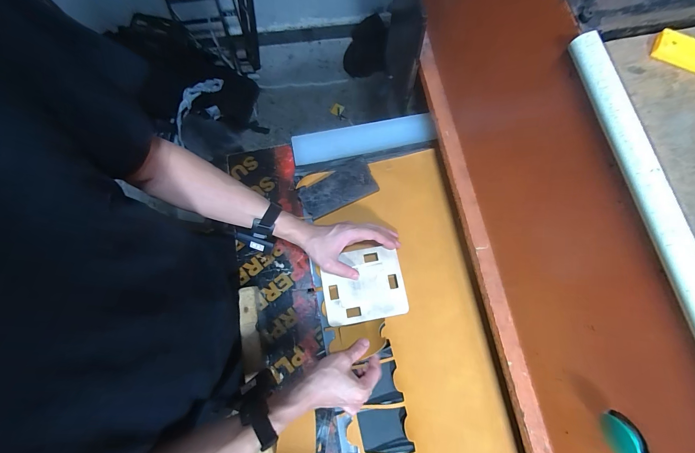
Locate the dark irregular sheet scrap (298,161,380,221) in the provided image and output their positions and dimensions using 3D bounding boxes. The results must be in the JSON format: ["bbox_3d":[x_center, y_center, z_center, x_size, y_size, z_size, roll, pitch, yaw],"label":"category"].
[{"bbox_3d":[-0.019,-0.074,0.593,0.149,0.009,0.071,-24,80,-3],"label":"dark irregular sheet scrap"}]

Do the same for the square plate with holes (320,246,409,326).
[{"bbox_3d":[0.028,0.106,0.534,0.144,0.011,0.125,-10,76,-2],"label":"square plate with holes"}]

